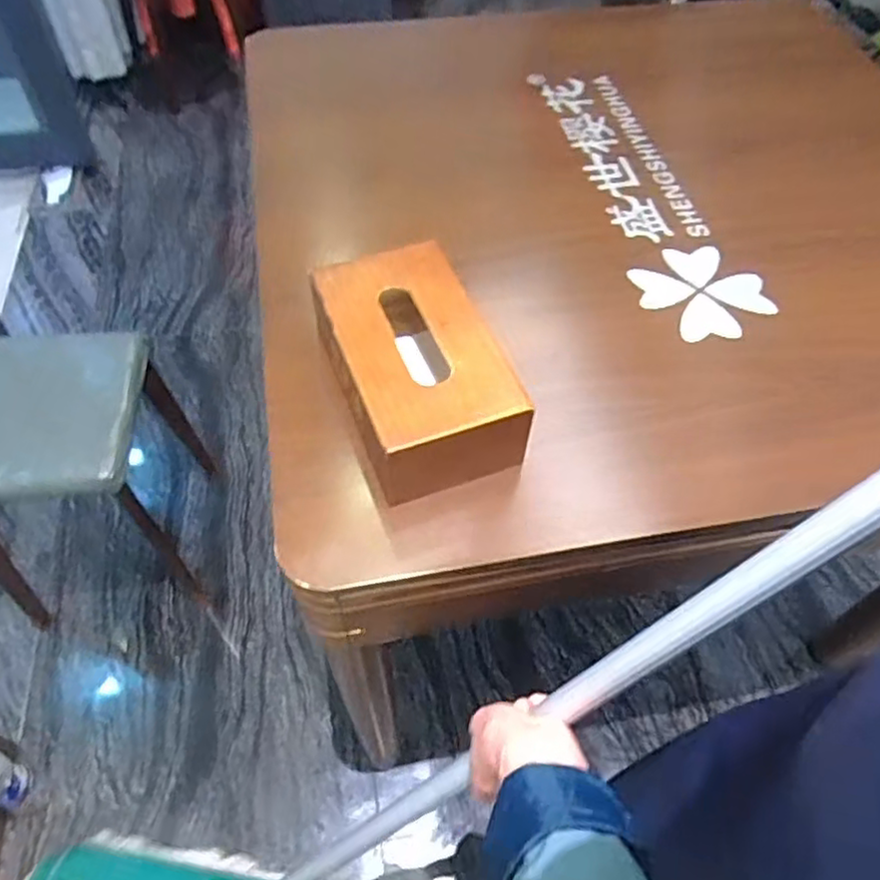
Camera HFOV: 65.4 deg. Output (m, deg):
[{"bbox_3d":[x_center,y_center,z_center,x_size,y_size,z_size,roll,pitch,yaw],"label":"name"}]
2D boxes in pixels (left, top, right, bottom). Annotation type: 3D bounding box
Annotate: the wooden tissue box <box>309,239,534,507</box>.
[{"bbox_3d":[-0.023,-0.067,0.614,0.132,0.094,0.219,-18,57,-12],"label":"wooden tissue box"}]

